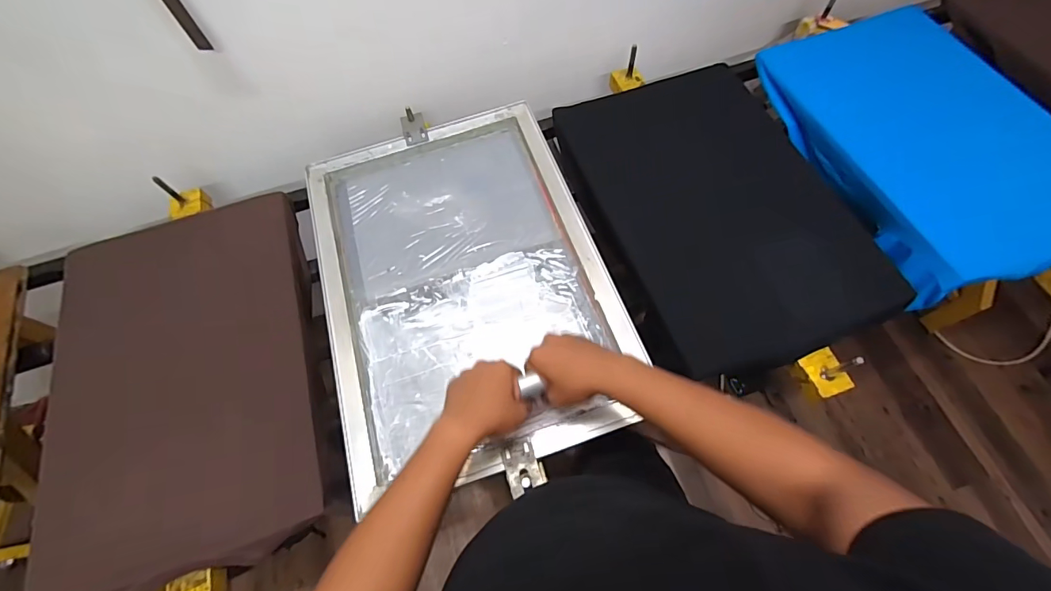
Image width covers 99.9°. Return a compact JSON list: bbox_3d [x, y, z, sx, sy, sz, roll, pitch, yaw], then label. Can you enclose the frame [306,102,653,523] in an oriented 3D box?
[{"bbox_3d":[-0.110,-0.039,0.760,0.457,0.050,0.637,-18,68,-6],"label":"frame"}]

